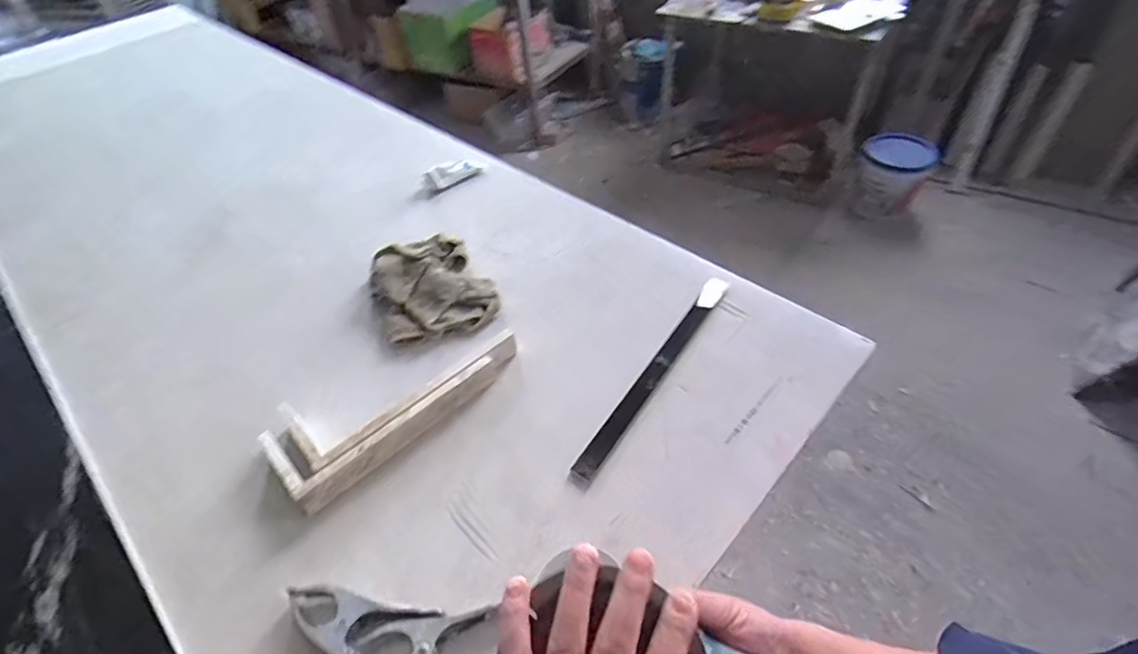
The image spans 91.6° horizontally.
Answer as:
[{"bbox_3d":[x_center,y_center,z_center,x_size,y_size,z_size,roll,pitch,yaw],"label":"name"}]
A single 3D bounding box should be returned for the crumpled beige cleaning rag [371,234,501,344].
[{"bbox_3d":[-0.224,-0.066,0.890,0.176,0.057,0.200,-23,51,-17],"label":"crumpled beige cleaning rag"}]

